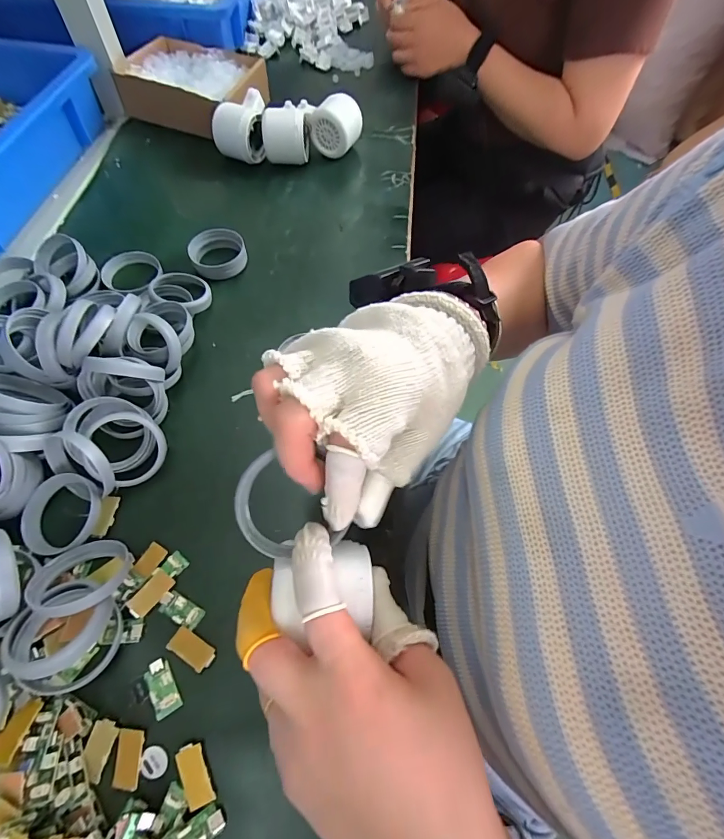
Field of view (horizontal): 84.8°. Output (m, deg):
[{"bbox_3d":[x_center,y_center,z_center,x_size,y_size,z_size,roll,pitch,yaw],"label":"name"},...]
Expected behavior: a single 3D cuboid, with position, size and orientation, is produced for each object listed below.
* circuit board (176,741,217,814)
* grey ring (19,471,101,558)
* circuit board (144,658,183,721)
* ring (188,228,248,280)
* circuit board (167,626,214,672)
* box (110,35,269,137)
[{"bbox_3d":[-0.101,0.213,0.237,0.016,0.004,0.032,-24,74,-5],"label":"circuit board"},{"bbox_3d":[-0.230,0.072,0.304,0.053,0.015,0.059,19,63,6],"label":"grey ring"},{"bbox_3d":[-0.130,0.173,0.257,0.016,0.008,0.033,-33,70,-18],"label":"circuit board"},{"bbox_3d":[-0.156,-0.179,0.431,0.057,0.019,0.057,1,63,-3],"label":"ring"},{"bbox_3d":[-0.116,0.157,0.271,0.032,0.004,0.015,28,65,10],"label":"circuit board"},{"bbox_3d":[-0.229,-0.465,0.557,0.188,0.055,0.139,14,63,4],"label":"box"}]

